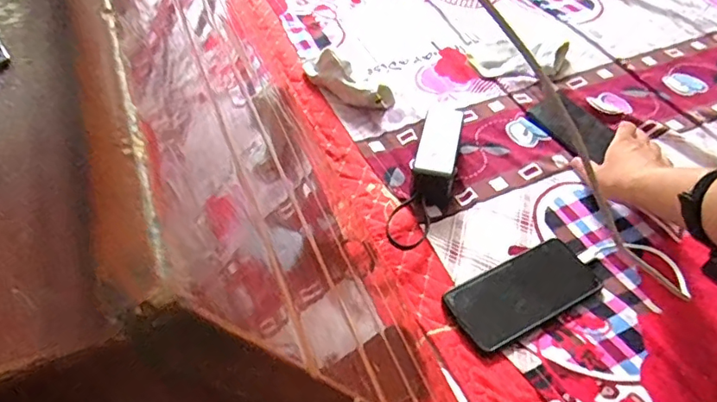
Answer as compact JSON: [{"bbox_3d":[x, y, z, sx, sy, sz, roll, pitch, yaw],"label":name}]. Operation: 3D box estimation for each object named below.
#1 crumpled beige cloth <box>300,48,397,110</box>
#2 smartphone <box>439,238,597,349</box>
[{"bbox_3d":[-0.019,-0.175,0.766,0.148,0.052,0.043,27,56,22],"label":"crumpled beige cloth"},{"bbox_3d":[0.174,0.092,0.559,0.165,0.016,0.076,-24,54,-18],"label":"smartphone"}]

